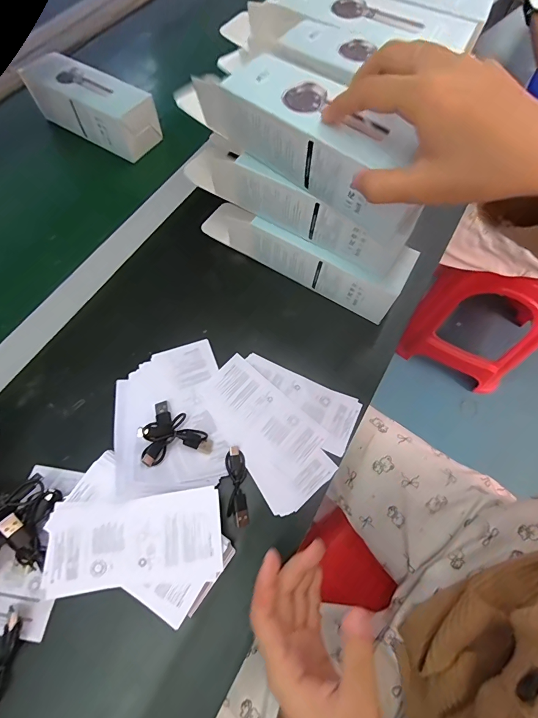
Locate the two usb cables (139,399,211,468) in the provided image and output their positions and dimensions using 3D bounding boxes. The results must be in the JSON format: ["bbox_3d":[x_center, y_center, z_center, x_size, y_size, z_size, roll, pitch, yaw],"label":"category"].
[{"bbox_3d":[-0.082,0.059,0.321,0.058,0.014,0.054,-7,54,-29],"label":"two usb cables"}]

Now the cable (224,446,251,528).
[{"bbox_3d":[-0.028,0.108,0.318,0.017,0.009,0.064,-4,65,-3],"label":"cable"}]

